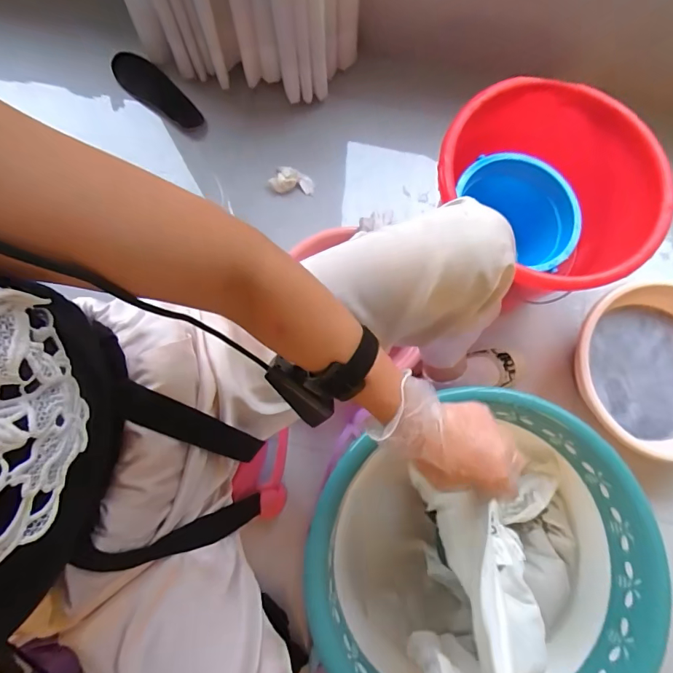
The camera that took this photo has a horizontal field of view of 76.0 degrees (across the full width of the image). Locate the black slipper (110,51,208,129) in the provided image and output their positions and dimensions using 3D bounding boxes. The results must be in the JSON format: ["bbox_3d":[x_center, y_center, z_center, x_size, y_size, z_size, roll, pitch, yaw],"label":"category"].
[{"bbox_3d":[-0.397,-0.548,0.960,0.236,0.036,0.086,42,81,7],"label":"black slipper"}]

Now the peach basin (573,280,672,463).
[{"bbox_3d":[0.601,0.062,0.806,0.311,0.077,0.298,0,78,-1],"label":"peach basin"}]

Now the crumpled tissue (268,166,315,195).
[{"bbox_3d":[-0.098,-0.337,0.932,0.096,0.034,0.043,6,78,0],"label":"crumpled tissue"}]

